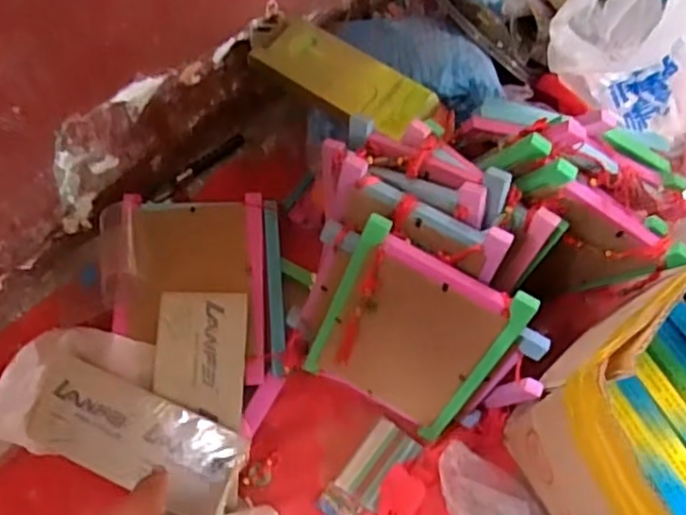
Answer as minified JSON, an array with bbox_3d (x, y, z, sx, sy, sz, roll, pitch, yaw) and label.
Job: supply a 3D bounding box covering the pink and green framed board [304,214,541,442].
[{"bbox_3d":[0.058,0.073,0.615,0.152,0.206,0.015,27,43,5],"label":"pink and green framed board"}]

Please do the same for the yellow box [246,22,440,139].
[{"bbox_3d":[0.000,-0.190,0.719,0.188,0.023,0.074,32,65,13],"label":"yellow box"}]

